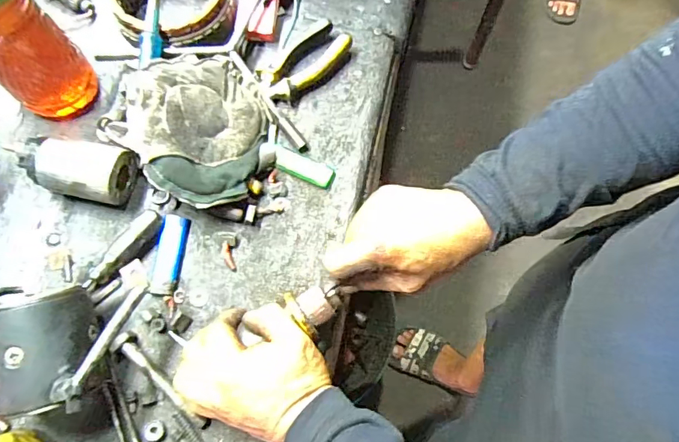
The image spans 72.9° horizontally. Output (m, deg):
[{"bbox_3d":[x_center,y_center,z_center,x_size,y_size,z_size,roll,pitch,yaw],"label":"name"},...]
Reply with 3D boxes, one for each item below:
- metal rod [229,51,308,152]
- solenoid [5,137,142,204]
[{"bbox_3d":[-0.076,-0.127,0.490,0.012,0.008,0.128,-37,93,-12],"label":"metal rod"},{"bbox_3d":[-0.254,-0.049,0.451,0.106,0.047,0.055,12,72,3],"label":"solenoid"}]

